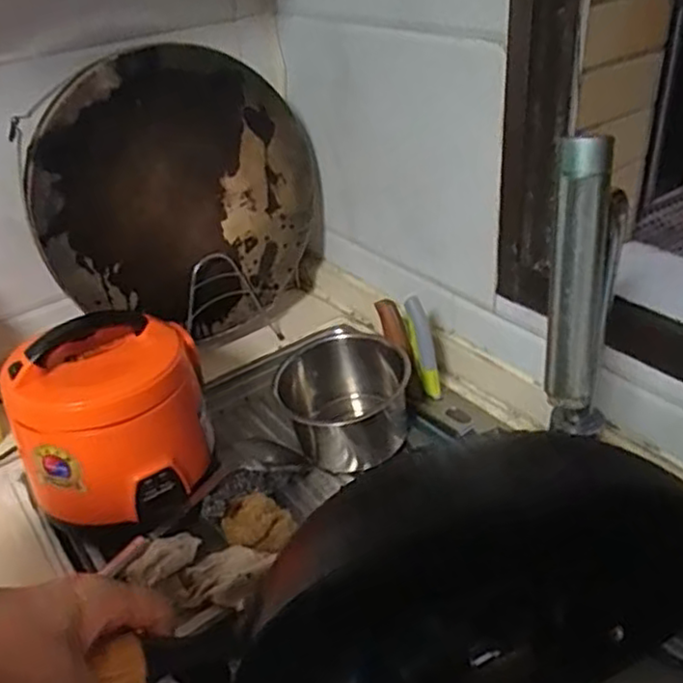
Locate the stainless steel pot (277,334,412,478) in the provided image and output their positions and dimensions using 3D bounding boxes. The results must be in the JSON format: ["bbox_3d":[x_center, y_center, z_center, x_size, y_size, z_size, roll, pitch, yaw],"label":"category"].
[{"bbox_3d":[0.002,0.063,0.809,0.150,0.100,0.125,-7,33,-2],"label":"stainless steel pot"}]

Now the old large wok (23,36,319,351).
[{"bbox_3d":[-0.194,-0.171,0.916,0.383,0.371,0.087,-29,40,-31],"label":"old large wok"}]

